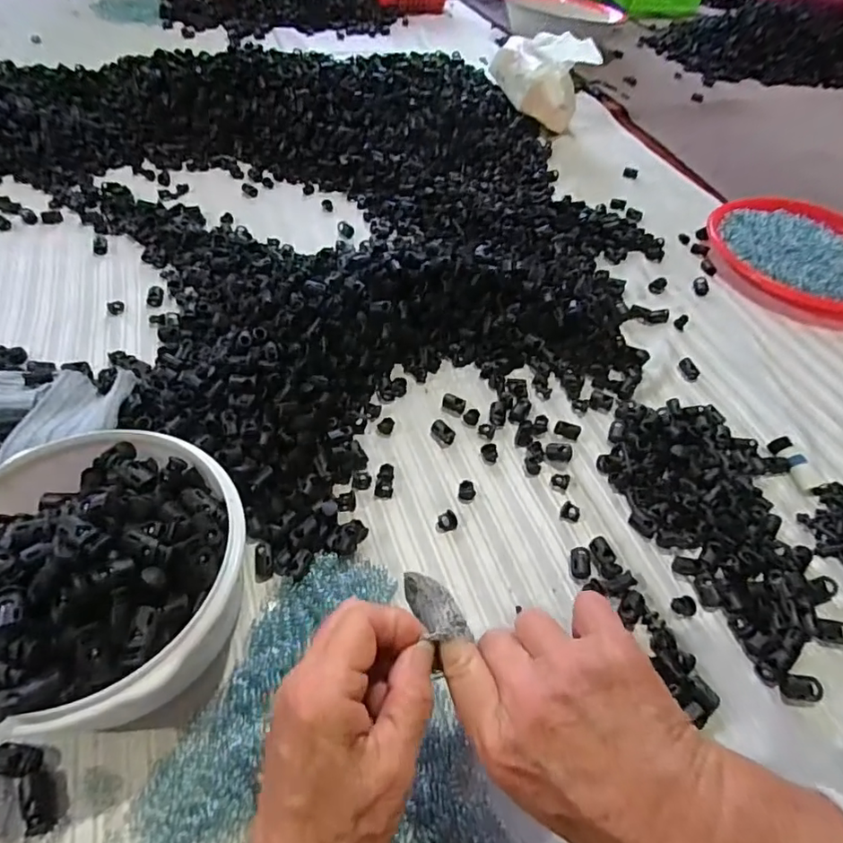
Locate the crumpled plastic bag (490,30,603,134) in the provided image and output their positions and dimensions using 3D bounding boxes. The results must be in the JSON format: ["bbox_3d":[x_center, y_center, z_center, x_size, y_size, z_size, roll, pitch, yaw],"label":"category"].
[{"bbox_3d":[0.174,-0.501,0.787,0.119,0.084,0.145,-8,51,-9],"label":"crumpled plastic bag"}]

